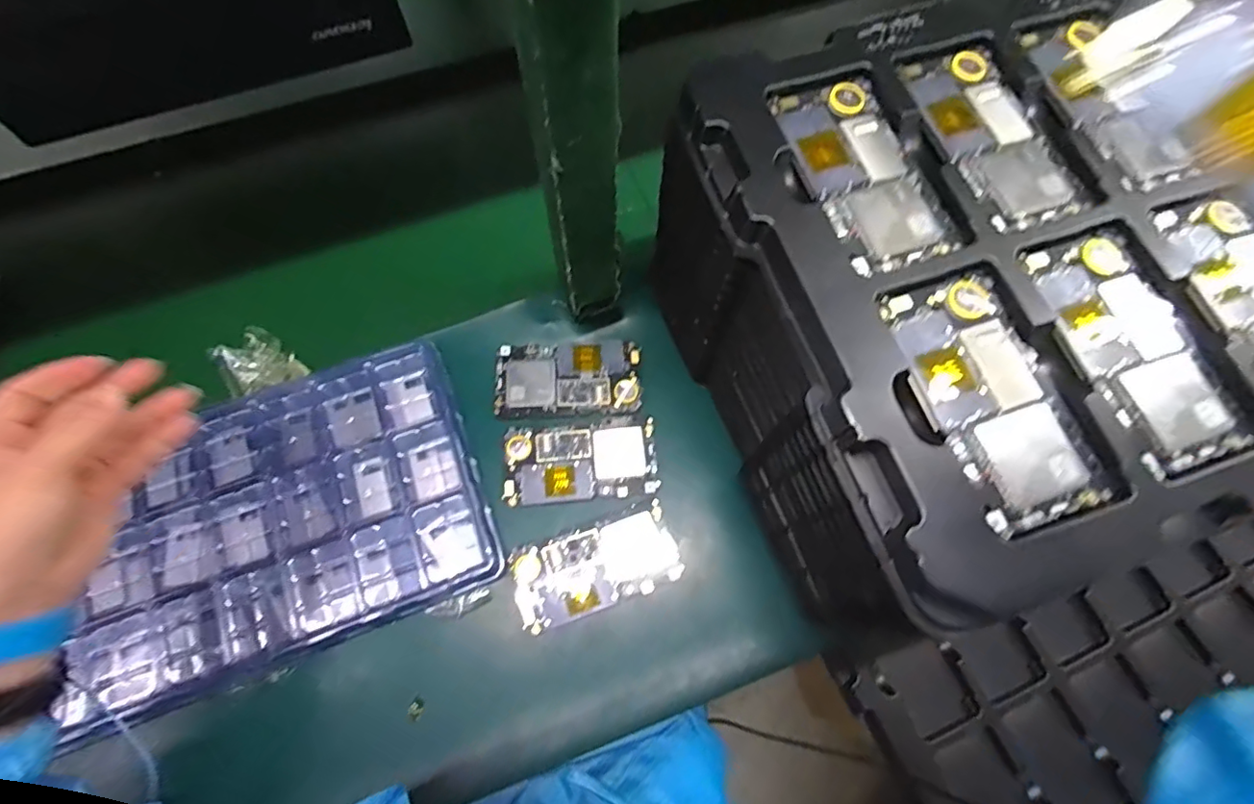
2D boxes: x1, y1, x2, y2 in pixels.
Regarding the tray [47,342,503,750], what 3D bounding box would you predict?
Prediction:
[{"bbox_3d":[-0.270,0.091,0.433,0.306,0.032,0.206,-19,69,-8],"label":"tray"}]

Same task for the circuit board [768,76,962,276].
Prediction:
[{"bbox_3d":[0.129,-0.129,0.314,0.064,0.013,0.123,-18,69,-7],"label":"circuit board"}]

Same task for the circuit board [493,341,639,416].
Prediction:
[{"bbox_3d":[-0.050,-0.021,0.484,0.120,0.010,0.061,-2,67,-1],"label":"circuit board"}]

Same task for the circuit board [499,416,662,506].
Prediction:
[{"bbox_3d":[-0.037,0.049,0.460,0.120,0.006,0.062,-5,68,-2],"label":"circuit board"}]

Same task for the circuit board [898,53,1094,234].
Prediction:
[{"bbox_3d":[0.207,-0.153,0.322,0.063,0.012,0.125,-18,69,-7],"label":"circuit board"}]

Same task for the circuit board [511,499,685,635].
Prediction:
[{"bbox_3d":[-0.024,0.127,0.431,0.124,0.008,0.058,-18,69,-7],"label":"circuit board"}]

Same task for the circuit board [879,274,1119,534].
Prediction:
[{"bbox_3d":[0.175,-0.003,0.275,0.063,0.012,0.125,-20,69,-8],"label":"circuit board"}]

